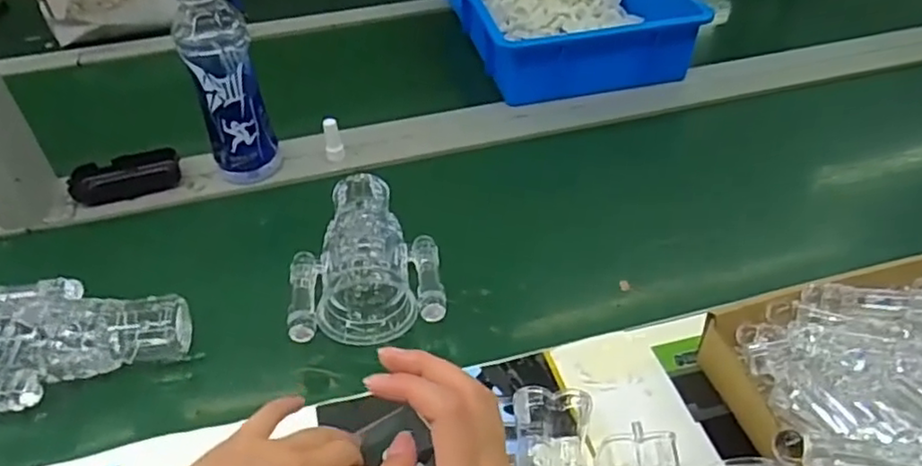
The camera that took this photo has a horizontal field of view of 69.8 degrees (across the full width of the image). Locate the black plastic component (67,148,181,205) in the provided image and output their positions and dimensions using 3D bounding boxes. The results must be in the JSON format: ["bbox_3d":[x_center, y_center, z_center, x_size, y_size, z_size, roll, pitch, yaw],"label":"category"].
[{"bbox_3d":[-0.365,-0.063,0.728,0.110,0.032,0.047,-9,43,-7],"label":"black plastic component"}]

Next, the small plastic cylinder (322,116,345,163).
[{"bbox_3d":[-0.145,-0.104,0.747,0.019,0.053,0.018,-13,43,-11],"label":"small plastic cylinder"}]

